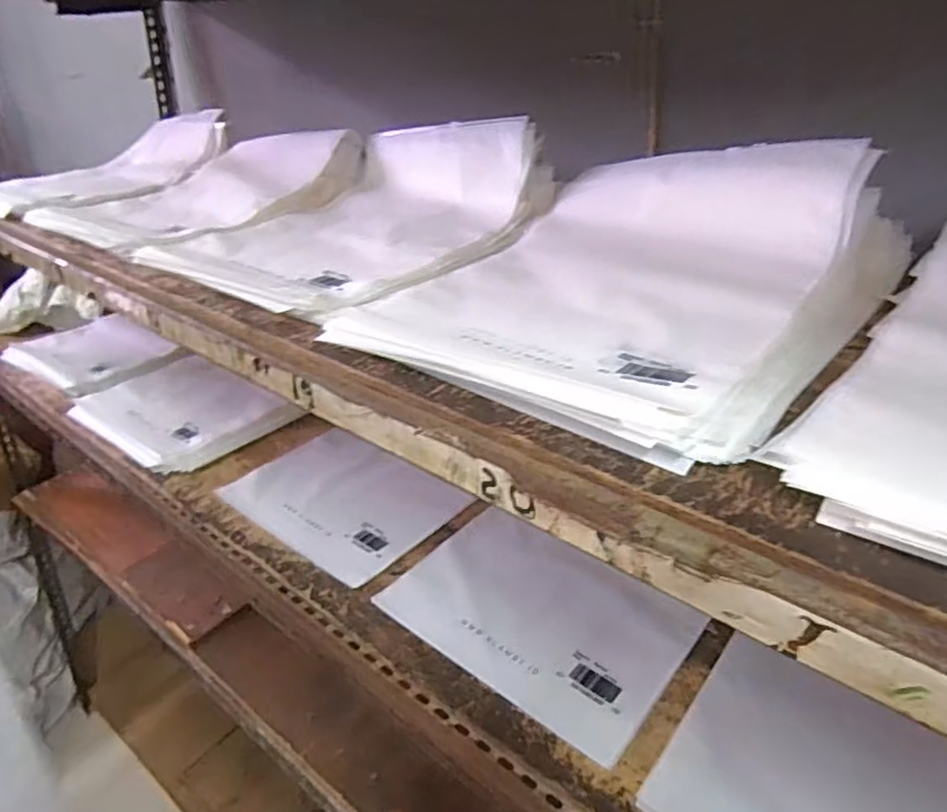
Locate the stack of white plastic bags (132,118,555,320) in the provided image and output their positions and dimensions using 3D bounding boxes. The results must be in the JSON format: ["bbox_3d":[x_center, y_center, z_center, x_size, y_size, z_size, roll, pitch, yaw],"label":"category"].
[{"bbox_3d":[-0.143,-0.234,0.717,0.326,0.113,0.361,20,36,34],"label":"stack of white plastic bags"}]

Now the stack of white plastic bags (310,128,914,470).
[{"bbox_3d":[0.116,-0.124,0.521,0.335,0.115,0.366,20,36,34],"label":"stack of white plastic bags"}]

